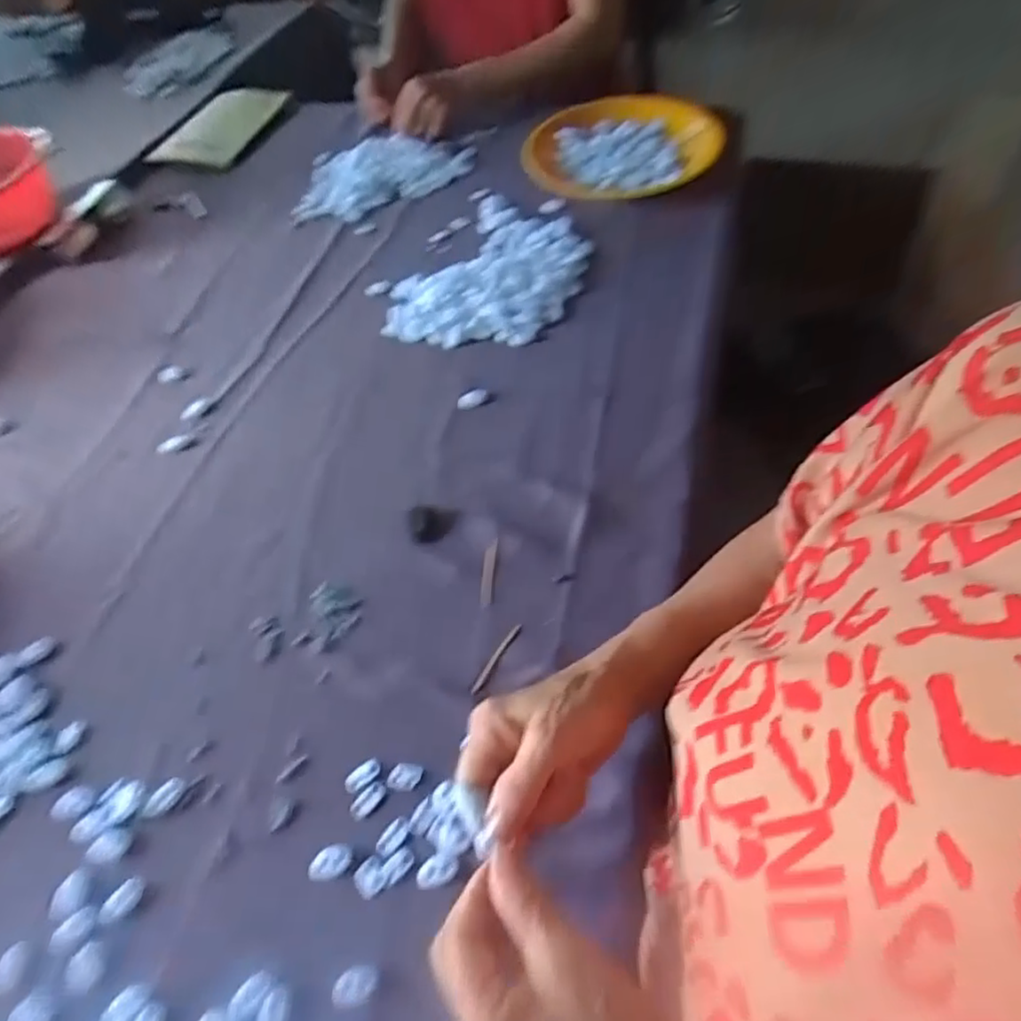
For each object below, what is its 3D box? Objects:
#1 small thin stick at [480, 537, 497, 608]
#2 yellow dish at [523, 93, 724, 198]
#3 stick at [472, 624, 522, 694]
[{"bbox_3d":[-0.017,0.047,0.520,0.010,0.009,0.061,2,55,6],"label":"small thin stick"},{"bbox_3d":[0.143,-0.465,0.820,0.246,0.042,0.187,0,54,8],"label":"yellow dish"},{"bbox_3d":[-0.010,0.110,0.482,0.006,0.004,0.062,26,61,21],"label":"stick"}]

